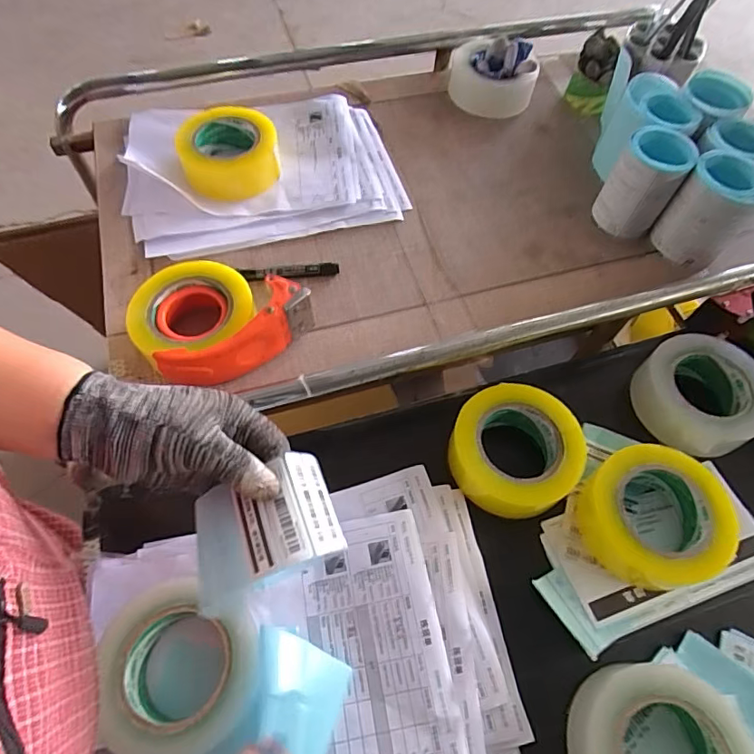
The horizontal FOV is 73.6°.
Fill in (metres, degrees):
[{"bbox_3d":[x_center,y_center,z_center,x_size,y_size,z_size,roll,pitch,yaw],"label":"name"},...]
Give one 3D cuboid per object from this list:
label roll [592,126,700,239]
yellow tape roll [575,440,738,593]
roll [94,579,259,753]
[{"bbox_3d":[0.319,-0.231,0.610,0.074,0.109,0.068,1,62,-2],"label":"label roll"},{"bbox_3d":[0.255,0.125,0.462,0.112,0.045,0.120,1,62,-2],"label":"yellow tape roll"},{"bbox_3d":[-0.151,0.229,0.400,0.113,0.053,0.118,1,62,-2],"label":"roll"}]

